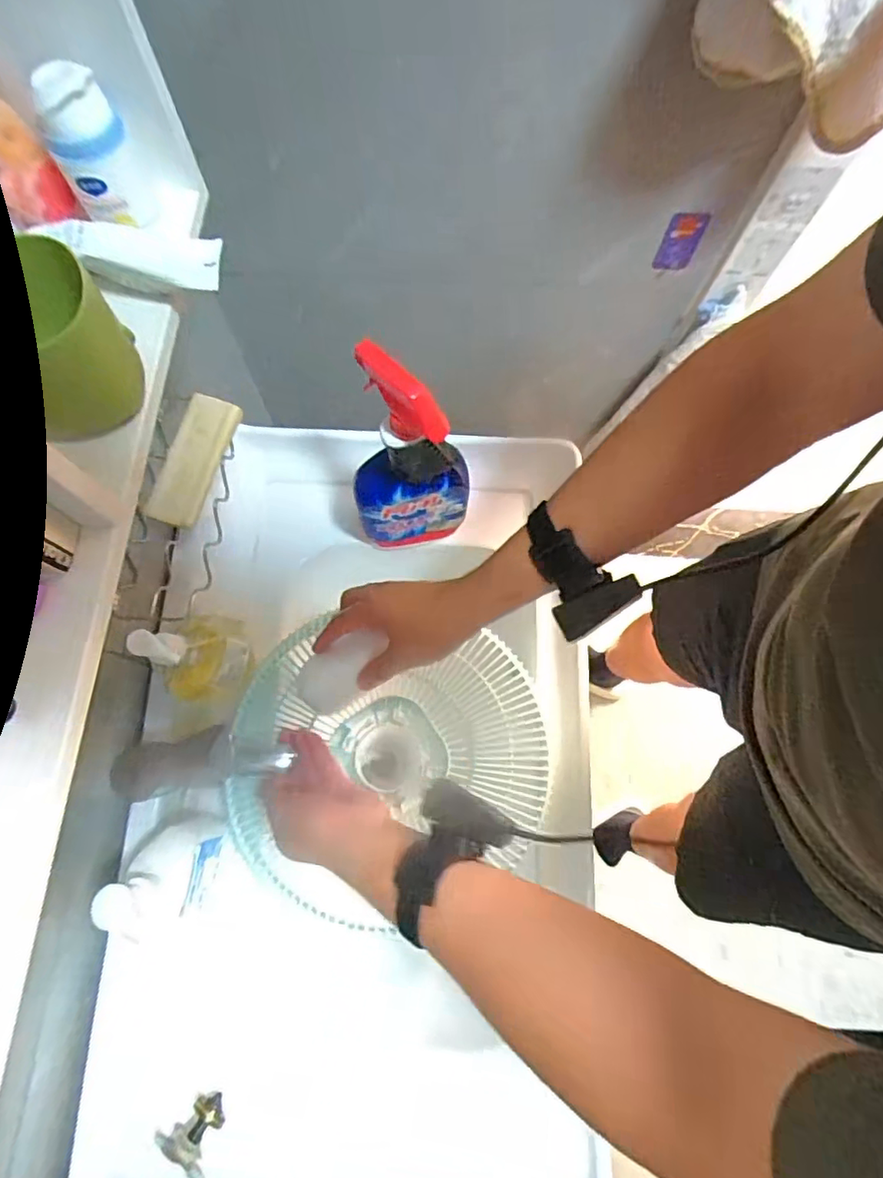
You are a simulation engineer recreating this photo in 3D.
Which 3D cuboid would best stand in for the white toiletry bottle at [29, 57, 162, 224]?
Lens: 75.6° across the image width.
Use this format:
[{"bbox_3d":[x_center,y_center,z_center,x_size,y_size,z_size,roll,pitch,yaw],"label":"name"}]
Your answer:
[{"bbox_3d":[-0.213,-0.266,0.348,0.044,0.069,0.040,-32,77,-10],"label":"white toiletry bottle"}]

